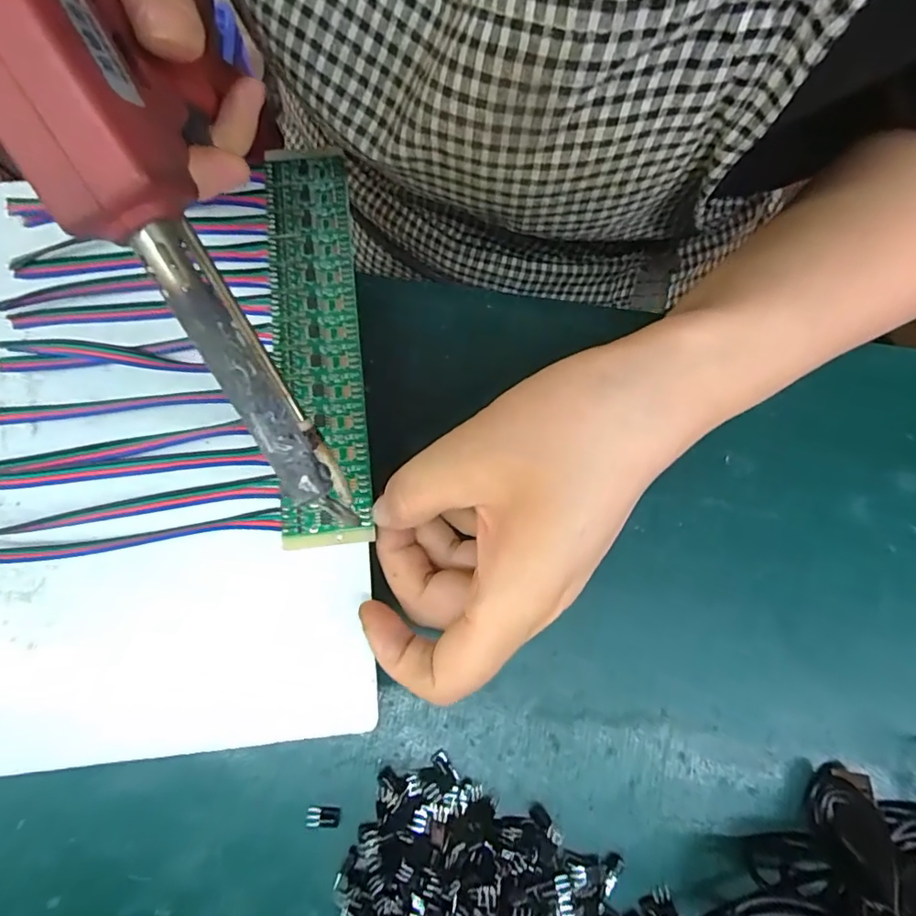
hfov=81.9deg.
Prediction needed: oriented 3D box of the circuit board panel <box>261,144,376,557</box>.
[{"bbox_3d":[-0.055,-0.048,0.205,0.033,0.004,0.161,-7,78,-3],"label":"circuit board panel"}]

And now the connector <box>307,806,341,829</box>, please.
[{"bbox_3d":[-0.051,0.135,0.197,0.012,0.004,0.007,2,77,0],"label":"connector"}]

